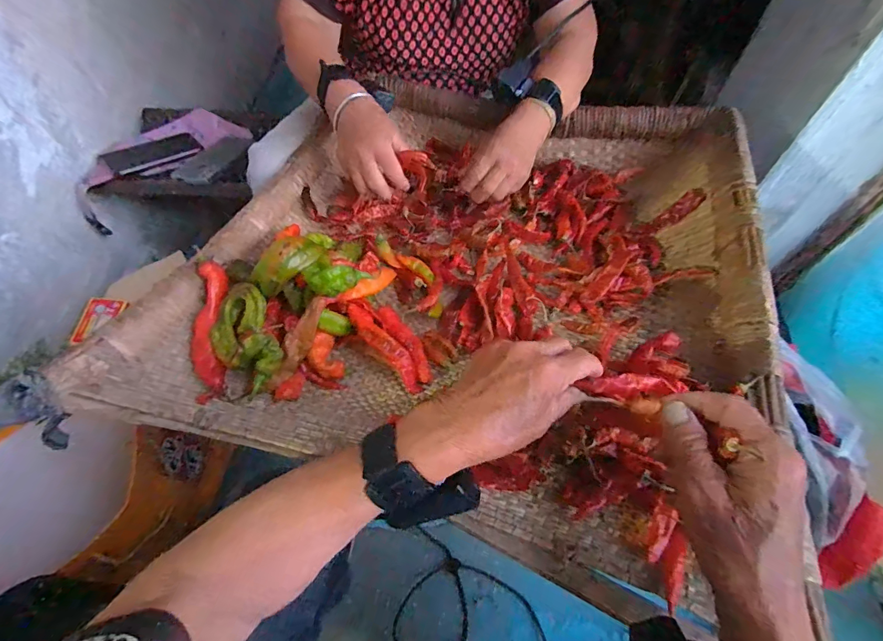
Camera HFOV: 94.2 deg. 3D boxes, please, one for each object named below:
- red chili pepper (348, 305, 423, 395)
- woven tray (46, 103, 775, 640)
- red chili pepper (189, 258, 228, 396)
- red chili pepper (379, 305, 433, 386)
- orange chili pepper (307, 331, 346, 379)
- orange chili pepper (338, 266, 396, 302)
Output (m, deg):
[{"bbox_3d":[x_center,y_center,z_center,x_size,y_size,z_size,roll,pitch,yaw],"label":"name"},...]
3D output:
[{"bbox_3d":[-0.063,0.030,0.457,0.026,0.021,0.122,-39,77,-18],"label":"red chili pepper"},{"bbox_3d":[0.032,-0.087,0.499,0.599,0.131,0.603,14,60,12],"label":"woven tray"},{"bbox_3d":[-0.257,0.008,0.452,0.044,0.017,0.148,-5,76,0],"label":"red chili pepper"},{"bbox_3d":[-0.041,0.024,0.476,0.023,0.020,0.113,-30,61,-14],"label":"red chili pepper"},{"bbox_3d":[-0.127,0.039,0.460,0.035,0.023,0.050,0,58,4],"label":"orange chili pepper"},{"bbox_3d":[-0.089,-0.042,0.494,0.013,0.024,0.086,38,48,23],"label":"orange chili pepper"}]

